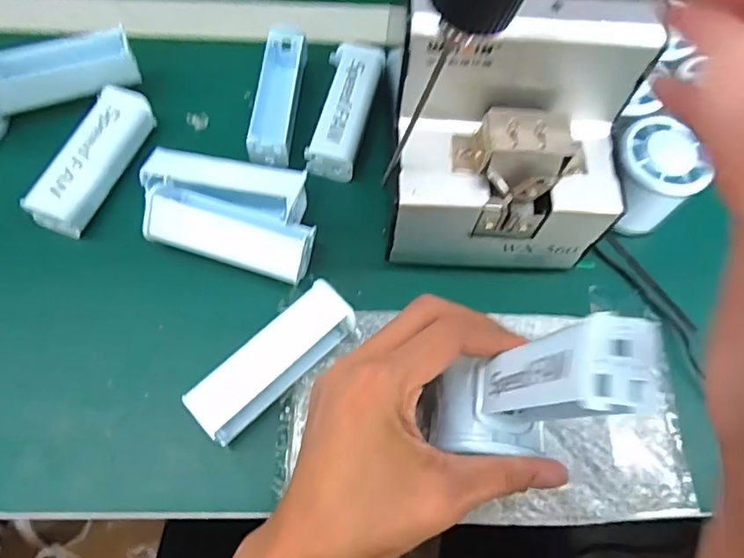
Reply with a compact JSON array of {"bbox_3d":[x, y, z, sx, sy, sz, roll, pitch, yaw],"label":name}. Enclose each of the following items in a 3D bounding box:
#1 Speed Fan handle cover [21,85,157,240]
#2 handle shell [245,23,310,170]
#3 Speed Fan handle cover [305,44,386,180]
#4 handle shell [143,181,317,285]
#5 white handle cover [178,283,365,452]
[{"bbox_3d":[-0.185,-0.079,0.368,0.033,0.031,0.104,22,66,7],"label":"Speed Fan handle cover"},{"bbox_3d":[-0.067,-0.130,0.395,0.025,0.027,0.106,6,65,0],"label":"handle shell"},{"bbox_3d":[-0.018,-0.121,0.398,0.037,0.027,0.105,10,65,2],"label":"Speed Fan handle cover"},{"bbox_3d":[-0.088,-0.028,0.348,0.101,0.035,0.034,16,66,4],"label":"handle shell"},{"bbox_3d":[-0.056,0.048,0.318,0.100,0.032,0.033,-41,73,-19],"label":"white handle cover"}]

